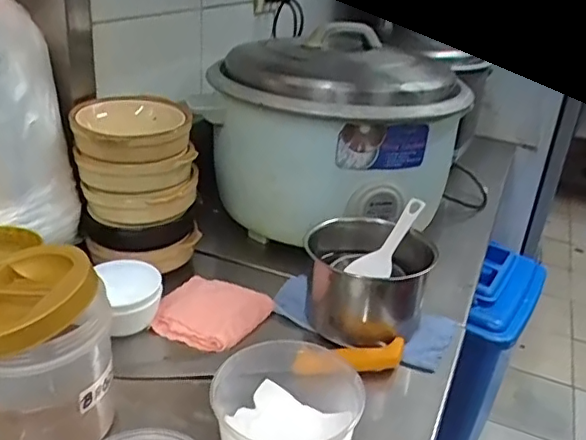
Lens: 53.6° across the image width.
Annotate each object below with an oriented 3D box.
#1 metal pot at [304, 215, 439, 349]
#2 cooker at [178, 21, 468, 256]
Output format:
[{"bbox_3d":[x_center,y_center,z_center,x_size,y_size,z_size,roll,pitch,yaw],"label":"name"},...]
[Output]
[{"bbox_3d":[0.101,0.086,0.804,0.163,0.122,0.154,5,27,-2],"label":"metal pot"},{"bbox_3d":[0.063,-0.136,0.973,0.382,0.304,0.311,16,29,19],"label":"cooker"}]

